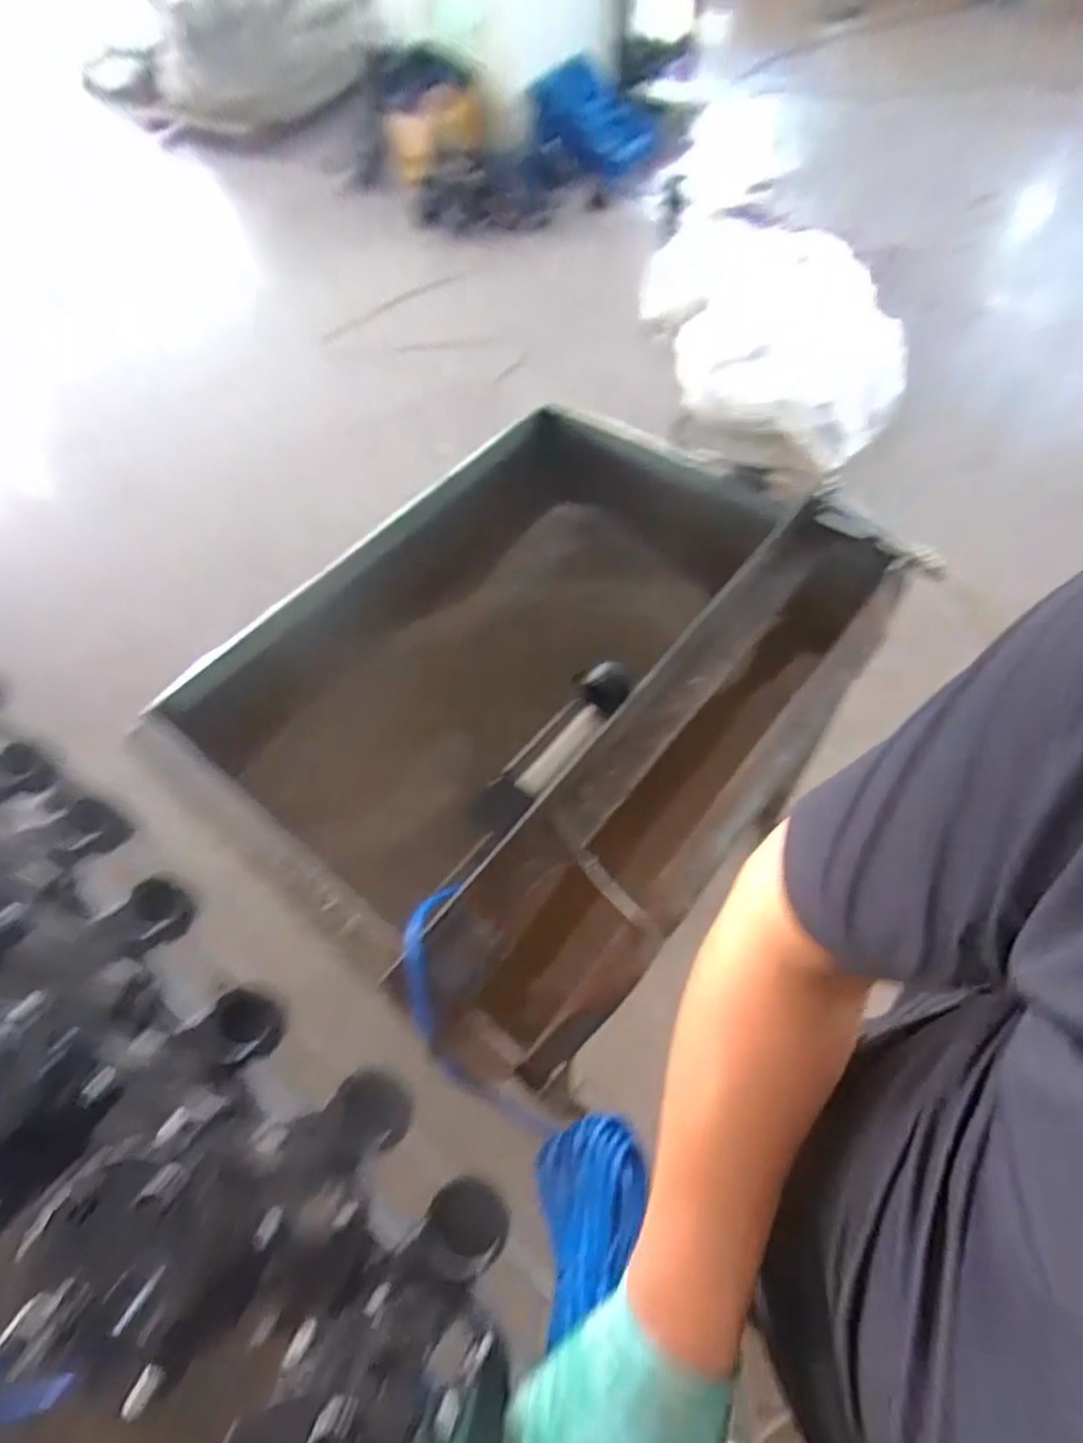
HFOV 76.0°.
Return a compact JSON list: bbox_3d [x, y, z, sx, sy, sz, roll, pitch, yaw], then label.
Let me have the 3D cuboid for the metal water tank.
[{"bbox_3d":[-0.007,-0.063,0.871,0.629,0.236,0.754,33,66,22],"label":"metal water tank"}]

